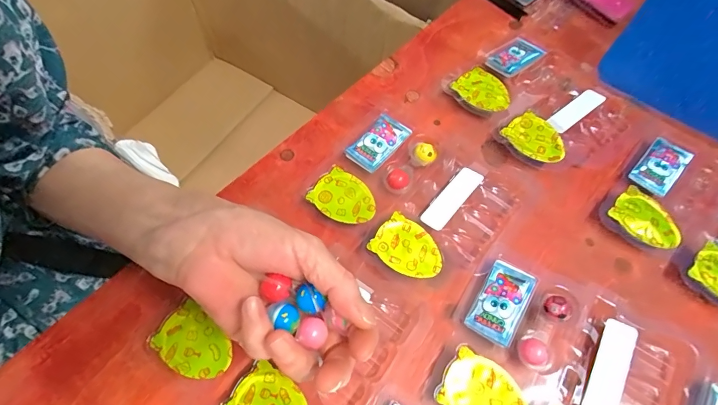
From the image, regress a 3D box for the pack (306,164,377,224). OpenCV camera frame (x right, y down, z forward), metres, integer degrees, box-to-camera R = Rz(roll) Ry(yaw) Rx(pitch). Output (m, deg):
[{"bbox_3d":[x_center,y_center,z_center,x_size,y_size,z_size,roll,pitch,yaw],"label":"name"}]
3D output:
[{"bbox_3d":[-0.011,-0.003,0.299,0.051,0.008,0.038,37,68,16],"label":"pack"}]

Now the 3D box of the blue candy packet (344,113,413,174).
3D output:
[{"bbox_3d":[0.017,-0.052,0.329,0.031,0.006,0.056,41,70,5],"label":"blue candy packet"}]

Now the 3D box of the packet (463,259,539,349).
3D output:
[{"bbox_3d":[0.102,0.071,0.275,0.032,0.016,0.056,32,66,14],"label":"packet"}]

